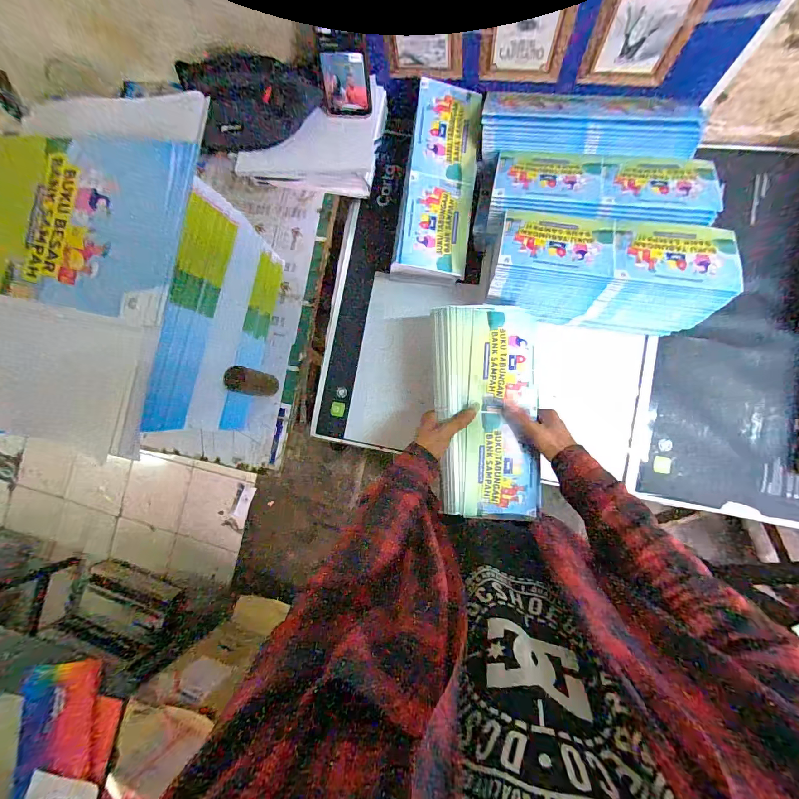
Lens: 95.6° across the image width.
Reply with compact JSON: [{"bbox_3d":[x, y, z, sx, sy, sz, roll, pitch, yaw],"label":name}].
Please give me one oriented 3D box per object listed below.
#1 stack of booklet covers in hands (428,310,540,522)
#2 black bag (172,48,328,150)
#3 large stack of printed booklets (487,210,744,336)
[{"bbox_3d":[0.133,0.016,0.545,0.152,0.038,0.308,-3,85,9],"label":"stack of booklet covers in hands"},{"bbox_3d":[-0.248,-0.502,0.618,0.230,0.042,0.121,-2,123,-2],"label":"black bag"},{"bbox_3d":[0.301,-0.194,0.554,0.298,0.140,0.132,8,87,9],"label":"large stack of printed booklets"}]

